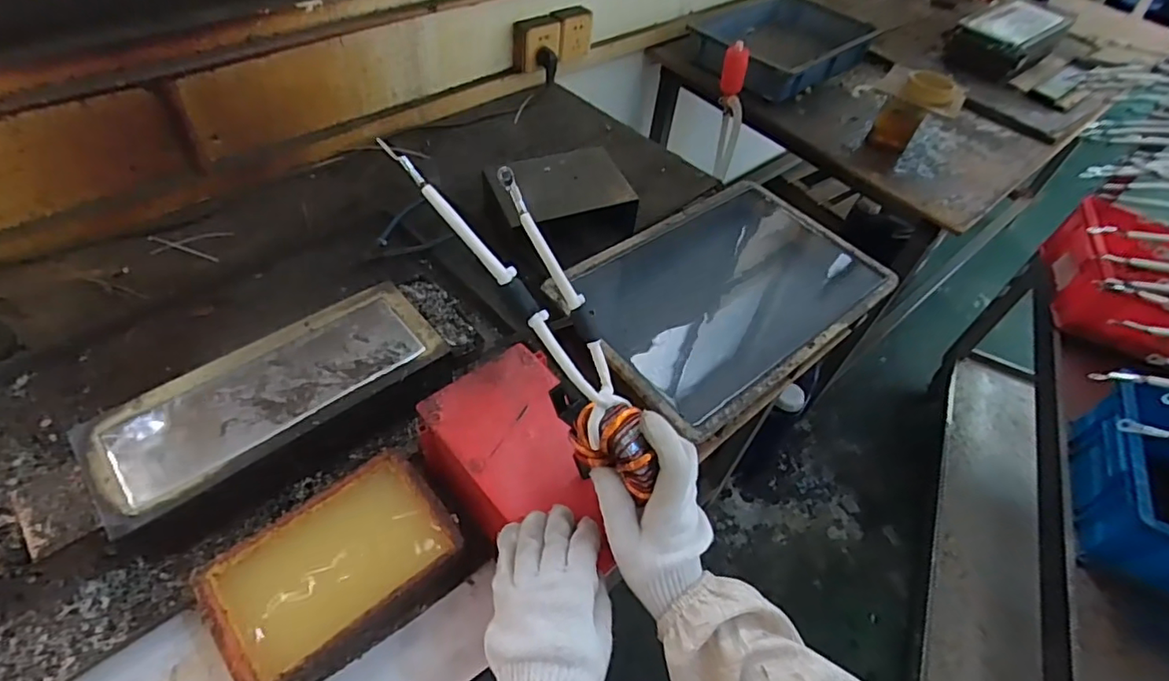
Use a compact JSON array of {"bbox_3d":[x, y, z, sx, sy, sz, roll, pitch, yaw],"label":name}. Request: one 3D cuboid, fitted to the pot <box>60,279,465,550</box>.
[{"bbox_3d":[-0.324,0.074,0.630,0.332,0.086,0.148,-31,60,-27],"label":"pot"}]

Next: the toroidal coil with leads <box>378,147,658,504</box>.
[{"bbox_3d":[-0.022,-0.016,0.434,0.077,0.281,0.068,-43,21,-33],"label":"toroidal coil with leads"}]

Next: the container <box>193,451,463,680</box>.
[{"bbox_3d":[-0.225,0.213,0.539,0.200,0.063,0.139,-31,60,-27],"label":"container"}]

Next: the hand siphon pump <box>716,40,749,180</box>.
[{"bbox_3d":[0.317,-0.499,1.274,0.048,0.252,0.105,-1,51,-6],"label":"hand siphon pump"}]

